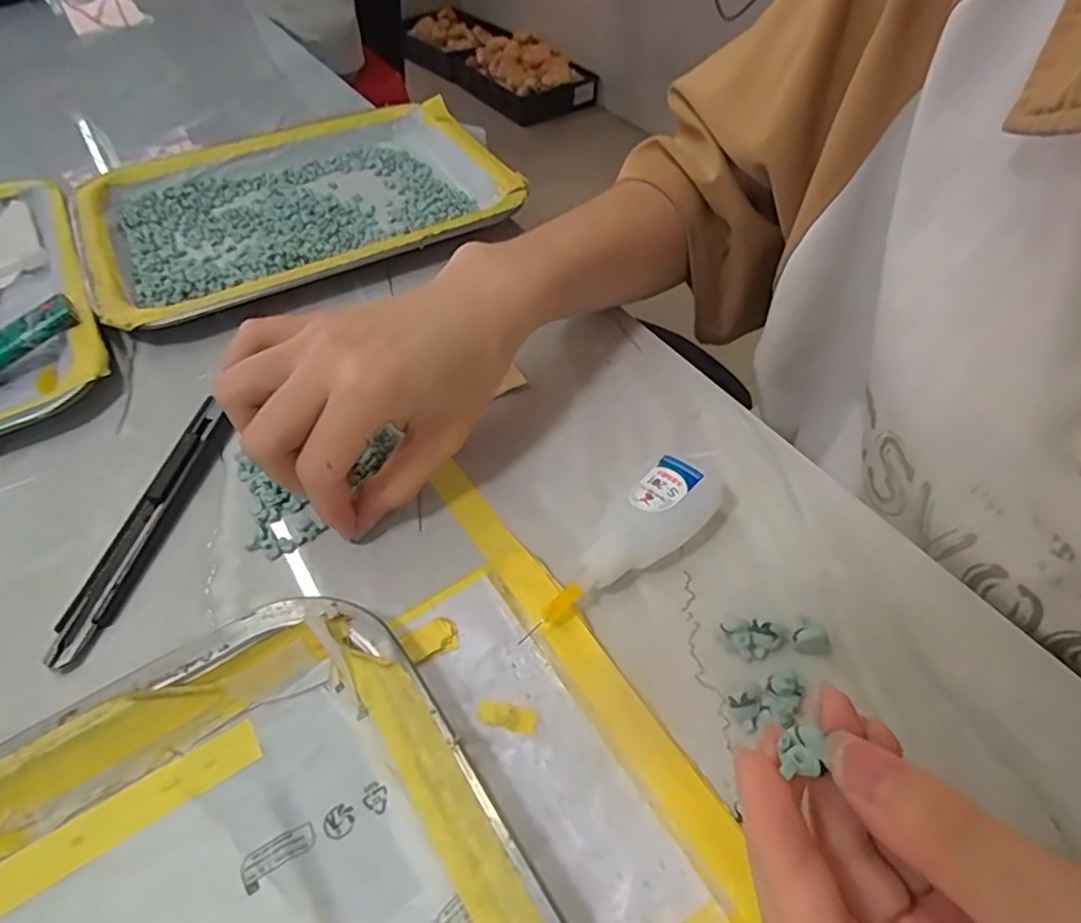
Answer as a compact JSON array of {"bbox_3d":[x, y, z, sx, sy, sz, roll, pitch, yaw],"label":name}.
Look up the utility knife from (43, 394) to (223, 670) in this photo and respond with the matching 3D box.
[{"bbox_3d":[-0.169,0.023,0.281,0.015,0.010,0.132,5,50,7],"label":"utility knife"}]

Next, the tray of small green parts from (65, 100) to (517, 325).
[{"bbox_3d":[-0.156,-0.175,0.431,0.264,0.019,0.189,-25,53,-18],"label":"tray of small green parts"}]

